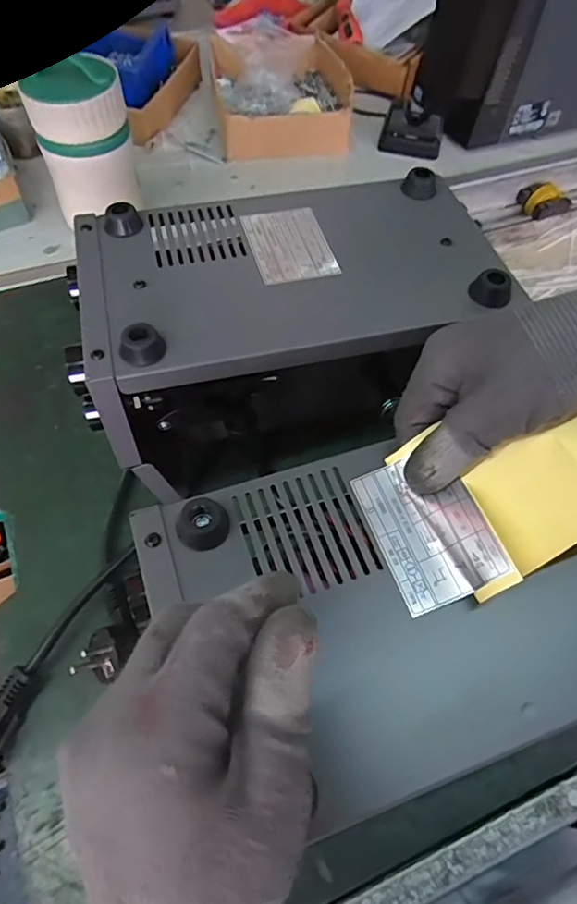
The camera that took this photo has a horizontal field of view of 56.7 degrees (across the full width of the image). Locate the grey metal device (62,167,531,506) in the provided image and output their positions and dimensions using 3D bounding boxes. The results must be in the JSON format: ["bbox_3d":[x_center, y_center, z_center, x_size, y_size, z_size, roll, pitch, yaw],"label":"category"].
[{"bbox_3d":[0.007,-0.083,0.422,0.284,0.181,0.151,-12,60,-10],"label":"grey metal device"}]

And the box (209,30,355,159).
[{"bbox_3d":[-0.012,-0.512,0.758,0.187,0.063,0.230,-8,60,-8],"label":"box"}]

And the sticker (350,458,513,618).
[{"bbox_3d":[0.067,0.035,0.259,0.049,0.006,0.073,-29,59,12],"label":"sticker"}]

